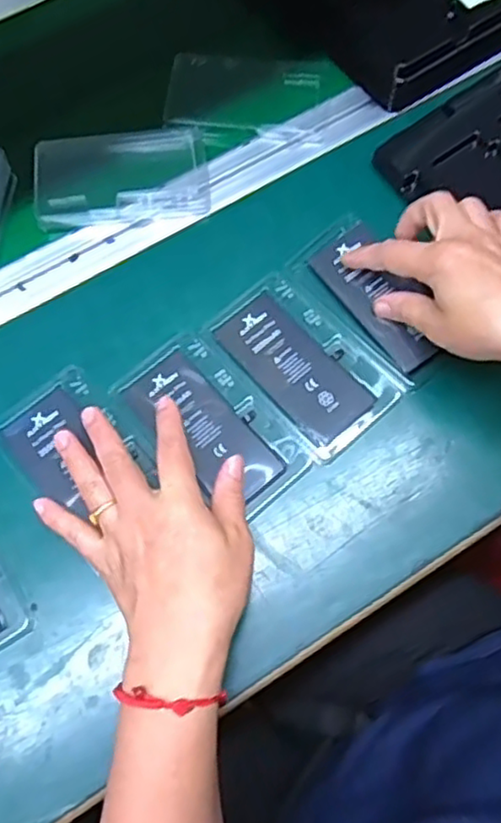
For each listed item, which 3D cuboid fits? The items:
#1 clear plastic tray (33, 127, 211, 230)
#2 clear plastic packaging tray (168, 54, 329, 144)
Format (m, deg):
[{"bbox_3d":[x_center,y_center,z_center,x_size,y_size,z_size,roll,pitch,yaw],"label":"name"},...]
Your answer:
[{"bbox_3d":[-0.100,-0.183,0.510,0.129,0.021,0.080,-7,70,-2],"label":"clear plastic tray"},{"bbox_3d":[-0.004,-0.254,0.536,0.124,0.019,0.074,4,70,2],"label":"clear plastic packaging tray"}]

